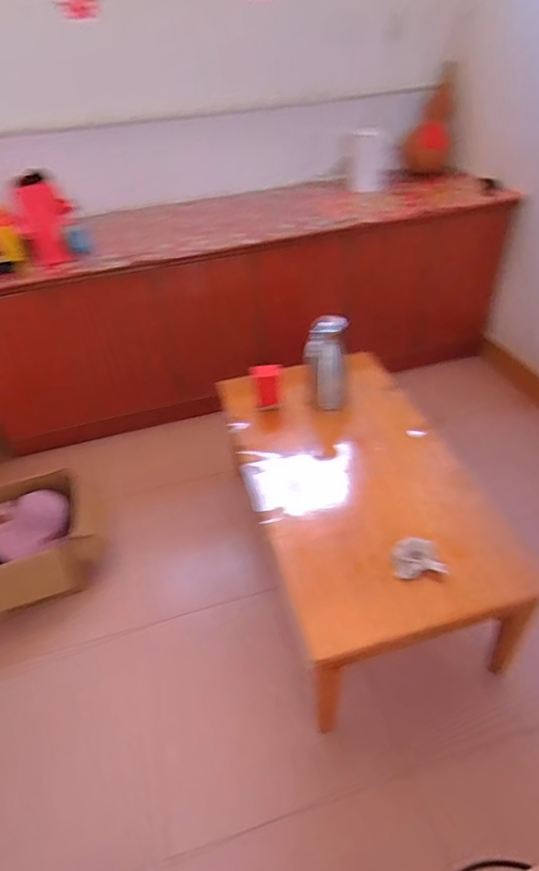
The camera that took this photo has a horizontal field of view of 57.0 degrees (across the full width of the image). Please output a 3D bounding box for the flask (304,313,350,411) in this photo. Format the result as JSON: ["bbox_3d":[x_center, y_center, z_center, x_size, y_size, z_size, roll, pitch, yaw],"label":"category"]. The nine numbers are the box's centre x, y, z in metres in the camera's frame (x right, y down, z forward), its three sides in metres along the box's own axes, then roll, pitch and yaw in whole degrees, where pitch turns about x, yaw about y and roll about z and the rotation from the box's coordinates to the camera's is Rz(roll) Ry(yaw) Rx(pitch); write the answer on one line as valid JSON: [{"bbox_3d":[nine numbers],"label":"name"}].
[{"bbox_3d":[0.196,-0.229,1.672,0.137,0.304,0.130,6,42,13],"label":"flask"}]

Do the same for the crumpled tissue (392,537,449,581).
[{"bbox_3d":[0.361,0.297,1.199,0.120,0.069,0.082,-3,40,3],"label":"crumpled tissue"}]

